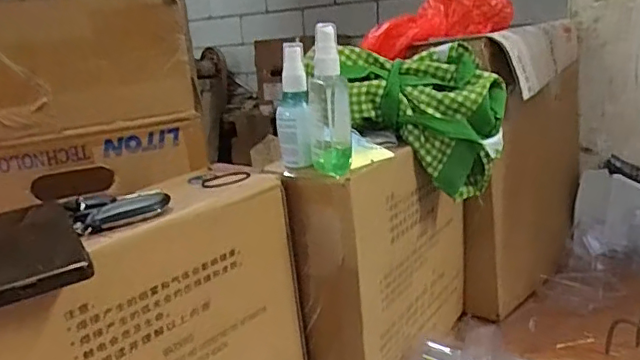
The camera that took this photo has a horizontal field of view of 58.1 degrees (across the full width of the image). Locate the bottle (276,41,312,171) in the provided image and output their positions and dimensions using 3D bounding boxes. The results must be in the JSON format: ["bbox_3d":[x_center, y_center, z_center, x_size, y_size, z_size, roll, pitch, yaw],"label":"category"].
[{"bbox_3d":[-0.026,-0.071,0.559,0.032,0.116,0.029,-6,16,-3],"label":"bottle"}]

